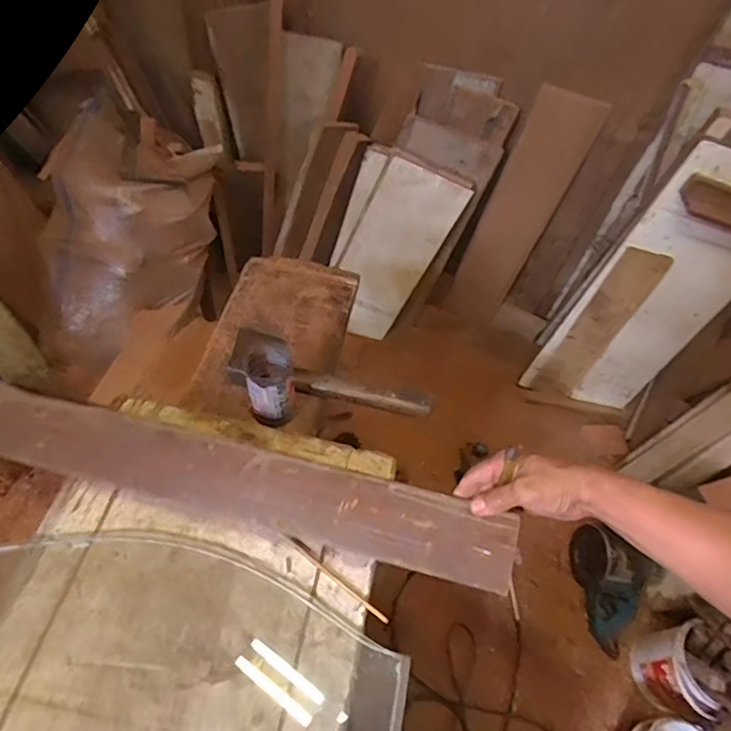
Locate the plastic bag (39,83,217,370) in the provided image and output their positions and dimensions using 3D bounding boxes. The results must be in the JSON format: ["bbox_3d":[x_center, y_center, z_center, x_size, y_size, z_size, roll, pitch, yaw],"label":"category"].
[{"bbox_3d":[-0.531,-0.295,1.182,0.292,0.337,0.451,16,54,2],"label":"plastic bag"}]

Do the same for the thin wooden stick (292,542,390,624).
[{"bbox_3d":[-0.029,0.253,0.639,0.136,0.008,0.007,35,57,15],"label":"thin wooden stick"}]

